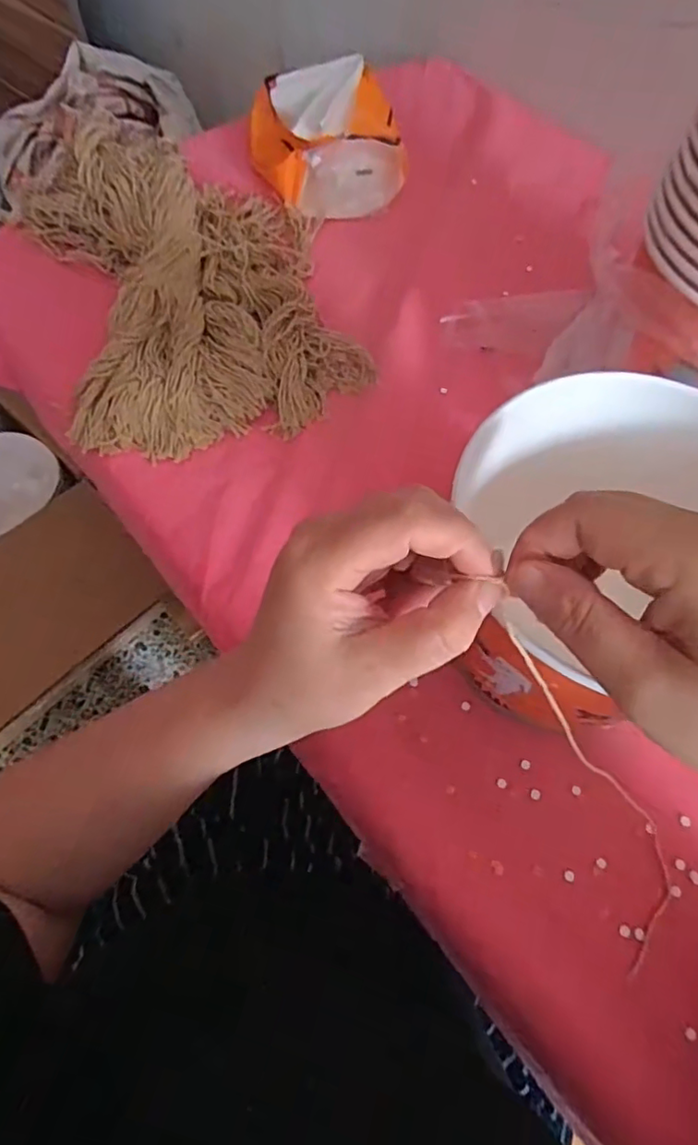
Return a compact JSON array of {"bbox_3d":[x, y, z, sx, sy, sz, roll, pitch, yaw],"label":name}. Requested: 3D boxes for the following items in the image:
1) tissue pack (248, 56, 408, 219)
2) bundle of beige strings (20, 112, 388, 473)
[{"bbox_3d":[-0.022,-0.398,0.523,0.132,0.067,0.131,-7,65,-4],"label":"tissue pack"},{"bbox_3d":[-0.131,-0.246,0.463,0.226,0.044,0.327,-19,65,-10],"label":"bundle of beige strings"}]

